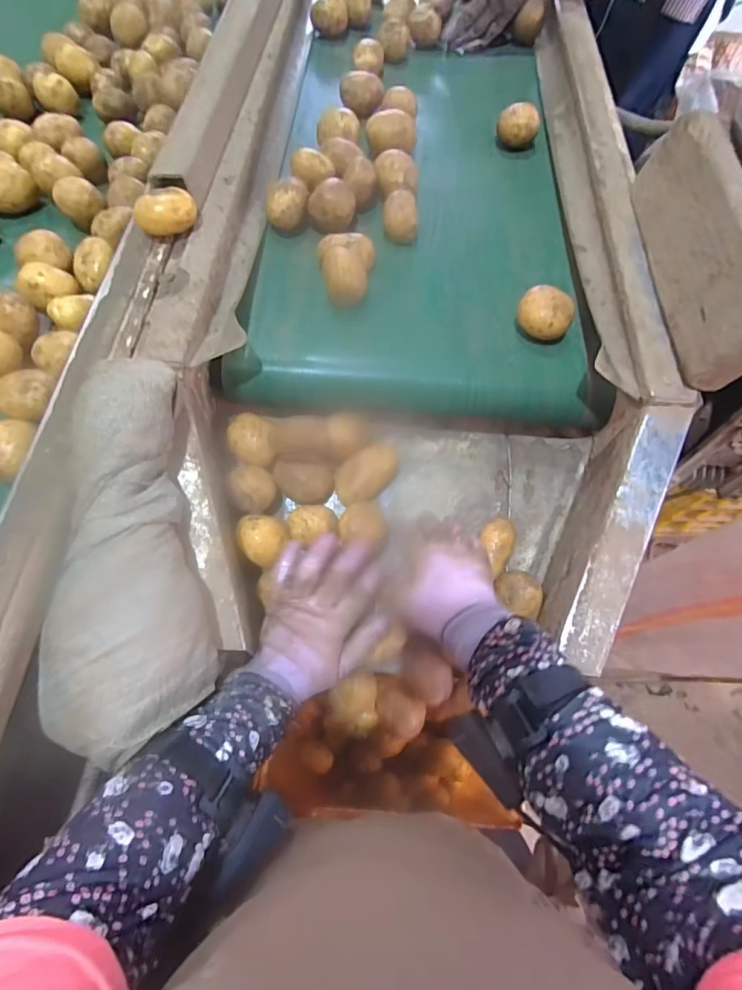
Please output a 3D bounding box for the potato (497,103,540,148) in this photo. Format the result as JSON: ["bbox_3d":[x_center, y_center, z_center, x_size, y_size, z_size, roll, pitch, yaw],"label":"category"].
[{"bbox_3d":[0.198,-0.497,0.635,0.053,0.039,0.043,17,67,5],"label":"potato"}]

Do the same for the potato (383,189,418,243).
[{"bbox_3d":[0.035,-0.326,0.552,0.042,0.039,0.064,0,67,-2],"label":"potato"}]

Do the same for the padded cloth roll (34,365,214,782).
[{"bbox_3d":[-0.182,0.039,0.360,0.105,0.068,0.284,-4,80,-4],"label":"padded cloth roll"}]

